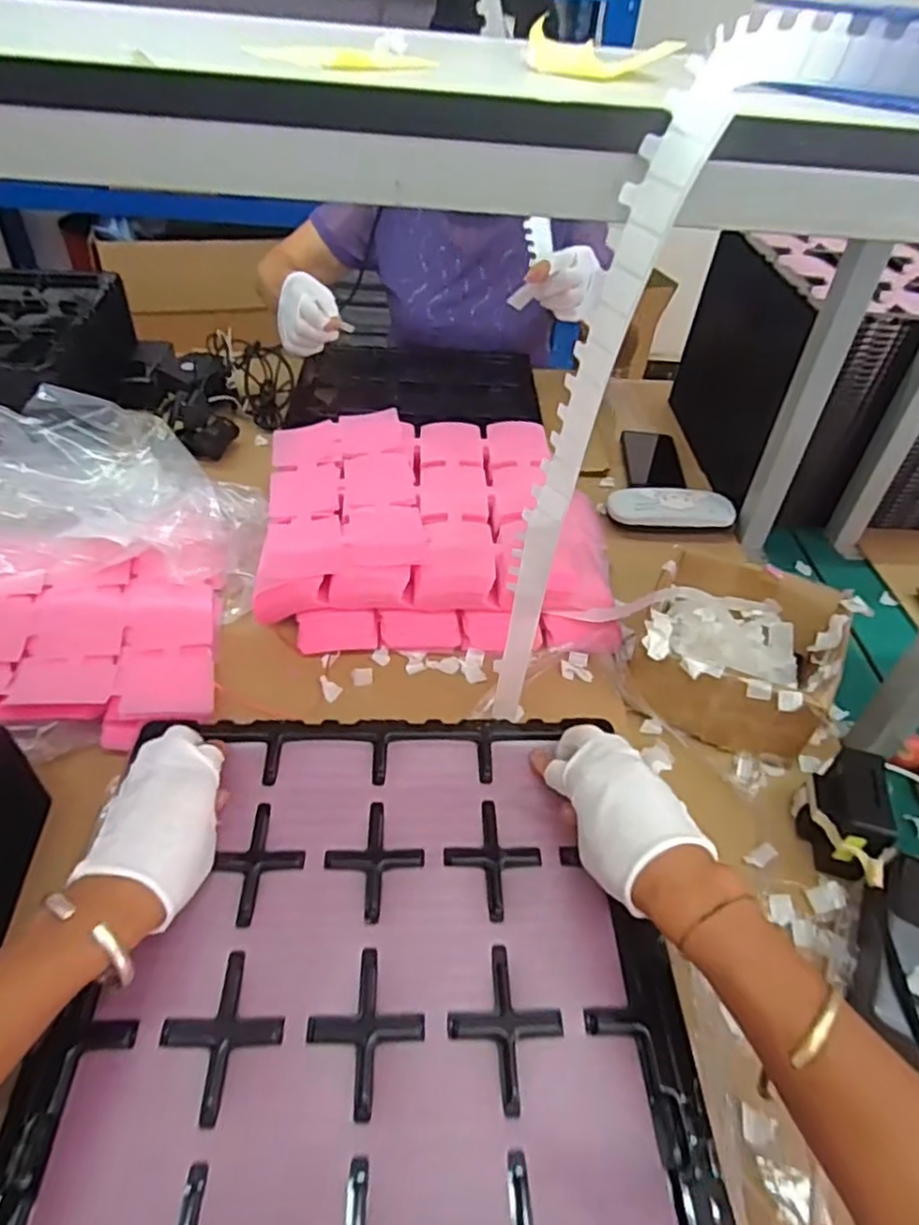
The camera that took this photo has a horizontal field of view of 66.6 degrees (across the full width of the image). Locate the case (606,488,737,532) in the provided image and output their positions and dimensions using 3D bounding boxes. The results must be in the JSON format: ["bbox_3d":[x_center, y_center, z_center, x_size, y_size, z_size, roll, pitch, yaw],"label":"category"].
[{"bbox_3d":[0.262,-0.127,0.875,0.158,0.041,0.053,5,43,-1],"label":"case"}]

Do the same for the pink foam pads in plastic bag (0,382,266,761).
[{"bbox_3d":[-0.472,-0.063,0.677,0.498,0.105,0.419,2,43,-4],"label":"pink foam pads in plastic bag"}]

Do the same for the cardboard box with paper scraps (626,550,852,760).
[{"bbox_3d":[0.258,0.031,0.655,0.161,0.085,0.178,23,46,17],"label":"cardboard box with paper scraps"}]

